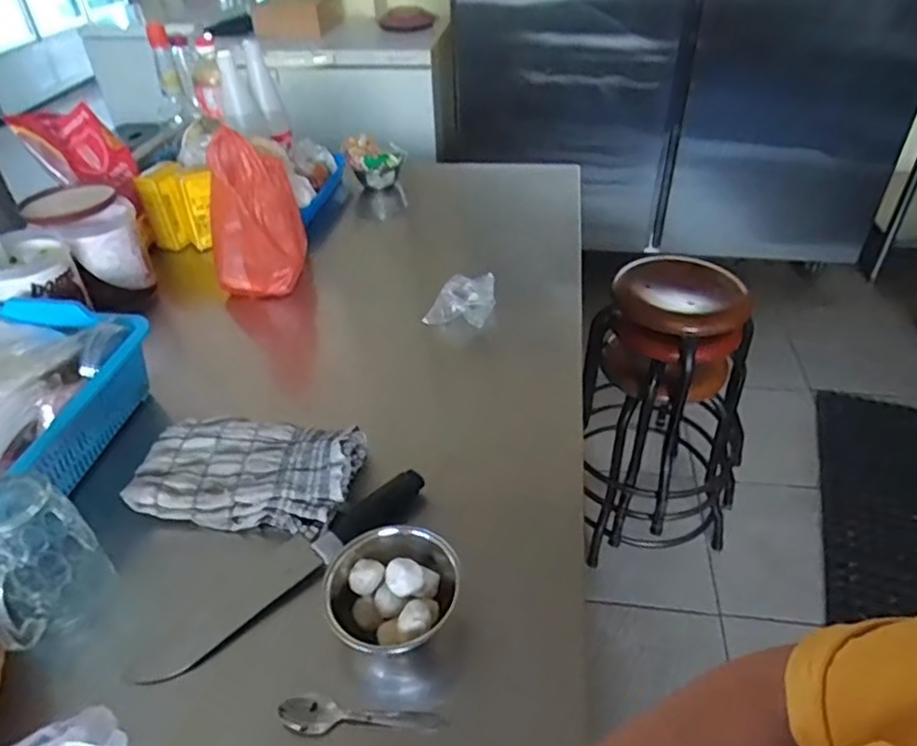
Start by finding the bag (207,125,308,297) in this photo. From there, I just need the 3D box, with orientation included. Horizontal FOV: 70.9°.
[{"bbox_3d":[-0.303,-0.246,0.948,0.128,0.209,0.163,-12,40,-11],"label":"bag"}]

